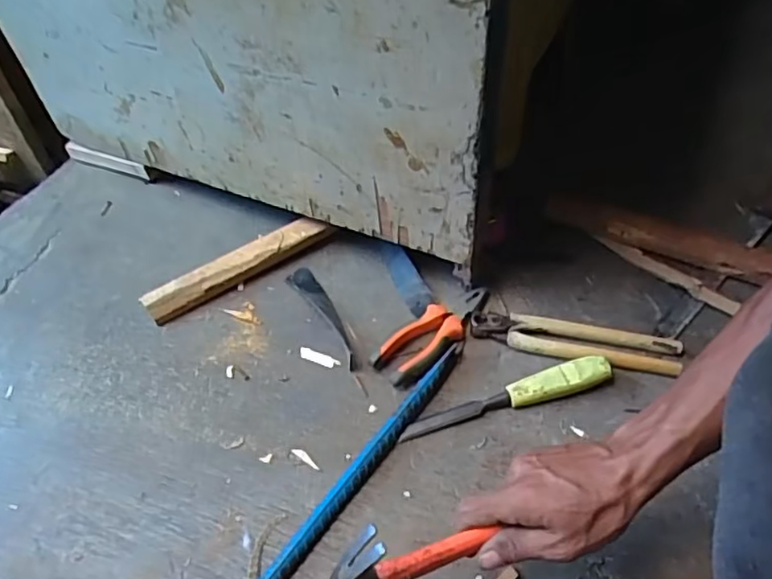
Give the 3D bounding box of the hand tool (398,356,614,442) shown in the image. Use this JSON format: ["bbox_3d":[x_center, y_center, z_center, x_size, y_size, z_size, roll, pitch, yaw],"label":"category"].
[{"bbox_3d":[0.123,0.109,0.631,0.223,0.024,0.028,-12,52,-9],"label":"hand tool"}]

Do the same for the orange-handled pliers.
[{"bbox_3d":[0.056,0.044,0.684,0.056,0.024,0.162,34,58,24],"label":"orange-handled pliers"}]

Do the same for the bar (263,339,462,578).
[{"bbox_3d":[-0.032,0.175,0.578,0.052,0.022,0.357,37,60,26],"label":"bar"}]

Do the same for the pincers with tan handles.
[{"bbox_3d":[0.206,0.055,0.677,0.220,0.023,0.043,11,52,9],"label":"pincers with tan handles"}]

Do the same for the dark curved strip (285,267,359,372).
[{"bbox_3d":[-0.069,0.029,0.708,0.031,0.011,0.159,-27,51,-16],"label":"dark curved strip"}]

